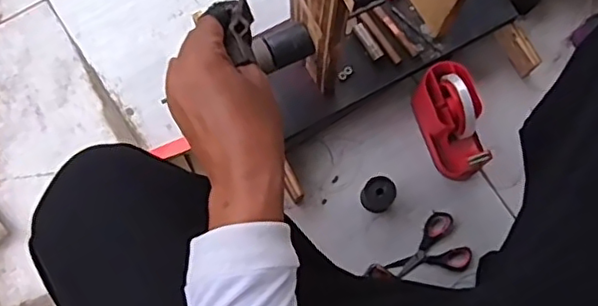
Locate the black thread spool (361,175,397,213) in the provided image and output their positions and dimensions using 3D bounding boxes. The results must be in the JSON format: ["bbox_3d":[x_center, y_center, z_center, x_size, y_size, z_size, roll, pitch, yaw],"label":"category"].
[{"bbox_3d":[0.108,0.059,0.842,0.045,0.047,0.045,-30,79,-7],"label":"black thread spool"}]

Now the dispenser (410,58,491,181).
[{"bbox_3d":[0.212,-0.045,0.835,0.069,0.093,0.151,-20,78,-5],"label":"dispenser"}]

